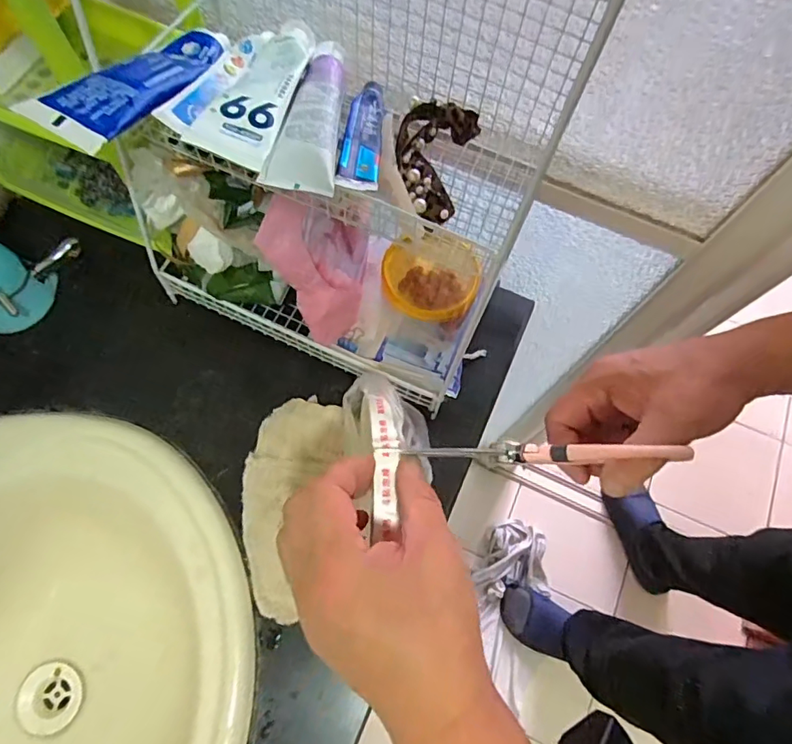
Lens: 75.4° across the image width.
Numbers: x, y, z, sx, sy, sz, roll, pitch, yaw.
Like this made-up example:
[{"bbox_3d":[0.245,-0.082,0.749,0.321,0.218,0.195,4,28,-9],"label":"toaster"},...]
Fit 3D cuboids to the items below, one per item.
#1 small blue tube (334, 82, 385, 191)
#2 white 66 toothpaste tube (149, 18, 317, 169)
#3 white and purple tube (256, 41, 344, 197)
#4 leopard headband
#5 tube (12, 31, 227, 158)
[{"bbox_3d":[-0.022,-0.171,0.367,0.028,0.013,0.125,6,55,0],"label":"small blue tube"},{"bbox_3d":[-0.103,-0.203,0.357,0.068,0.024,0.164,7,55,1],"label":"white 66 toothpaste tube"},{"bbox_3d":[-0.054,-0.183,0.355,0.042,0.029,0.163,6,69,0],"label":"white and purple tube"},{"bbox_3d":[0.025,-0.160,0.383,0.055,0.024,0.108,16,69,4],"label":"leopard headband"},{"bbox_3d":[-0.168,-0.195,0.342,0.046,0.020,0.164,18,50,5],"label":"tube"}]

